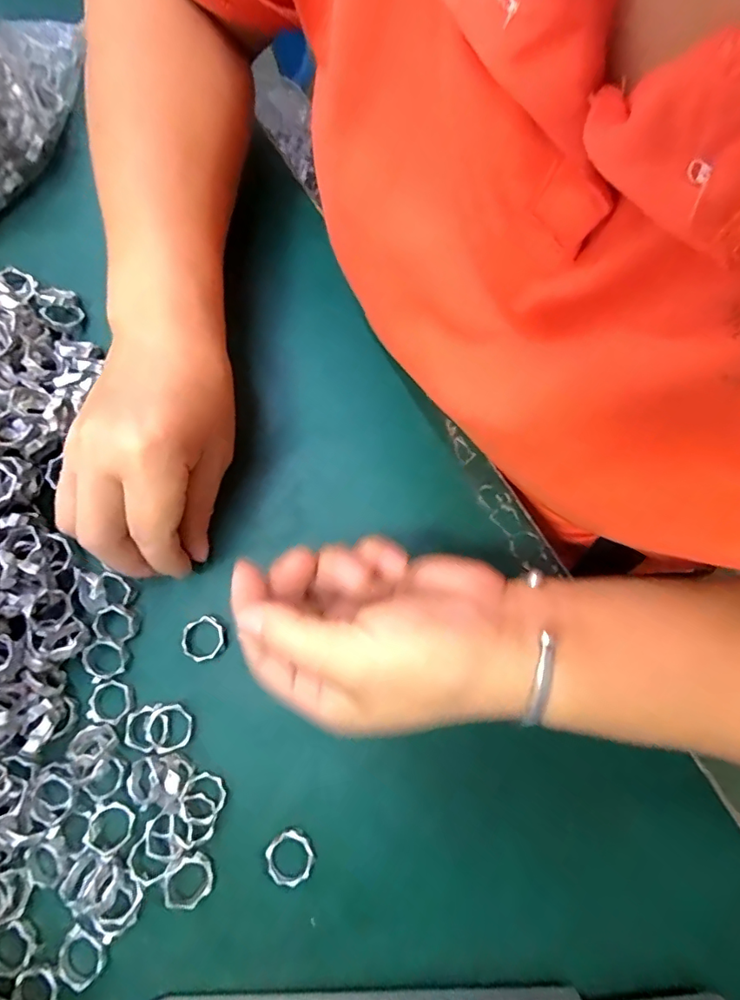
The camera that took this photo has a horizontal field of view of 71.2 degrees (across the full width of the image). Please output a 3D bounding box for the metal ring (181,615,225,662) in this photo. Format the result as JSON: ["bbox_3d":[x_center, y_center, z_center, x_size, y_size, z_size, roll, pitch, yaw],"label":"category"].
[{"bbox_3d":[-0.085,0.071,0.263,0.020,0.004,0.022,0,78,2],"label":"metal ring"}]

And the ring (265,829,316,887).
[{"bbox_3d":[-0.037,0.165,0.238,0.020,0.004,0.021,0,78,2],"label":"ring"}]

